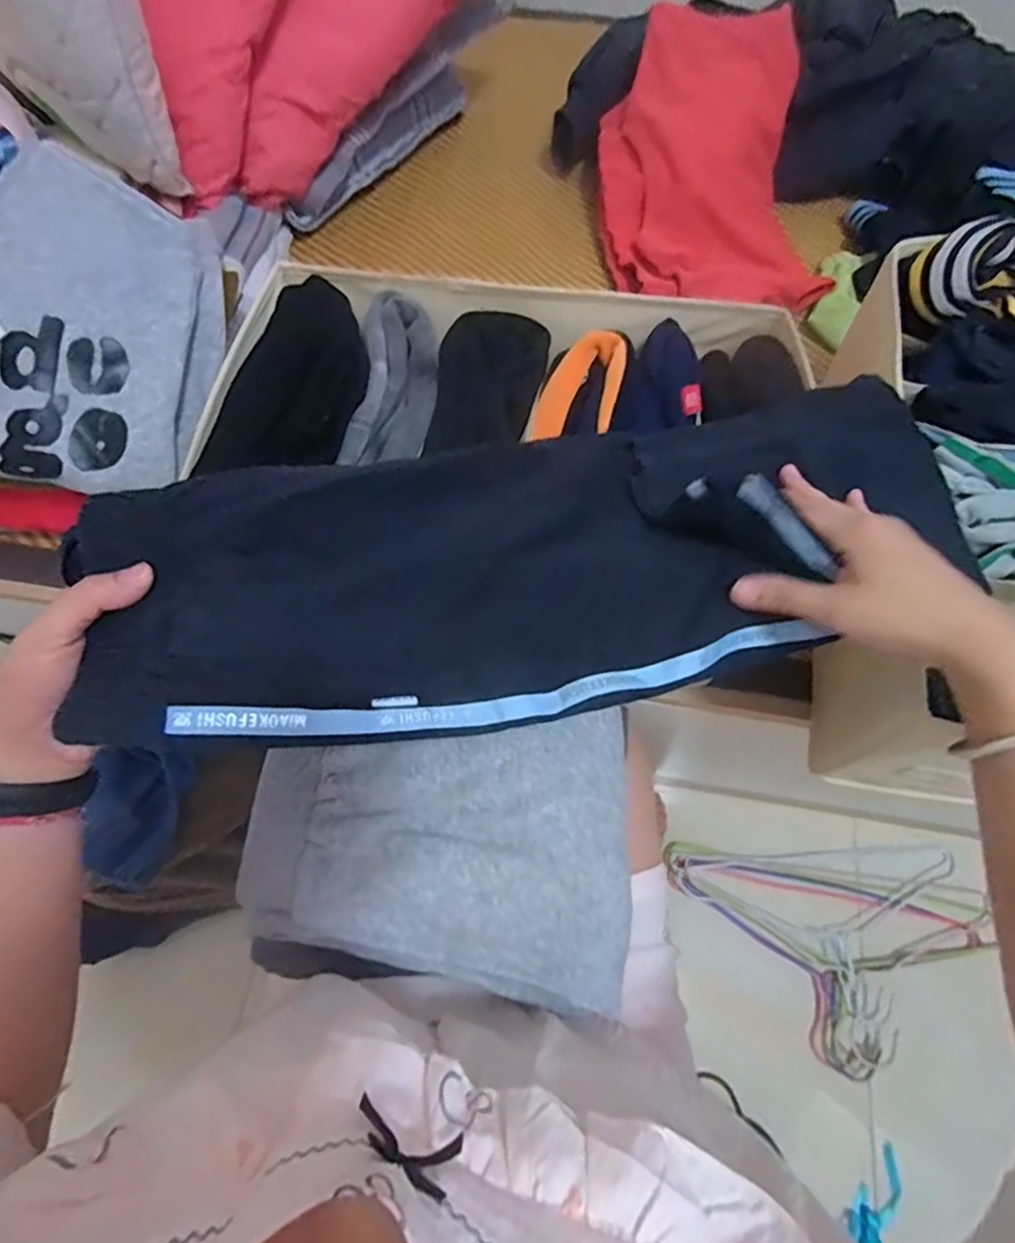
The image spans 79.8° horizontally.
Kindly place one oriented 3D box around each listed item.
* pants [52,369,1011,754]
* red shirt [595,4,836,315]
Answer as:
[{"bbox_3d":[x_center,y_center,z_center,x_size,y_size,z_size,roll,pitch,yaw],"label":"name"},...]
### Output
[{"bbox_3d":[0.033,-0.033,0.349,0.492,0.063,0.178,-14,66,-17],"label":"pants"},{"bbox_3d":[0.254,-0.551,0.731,0.285,0.155,0.307,8,66,3],"label":"red shirt"}]

